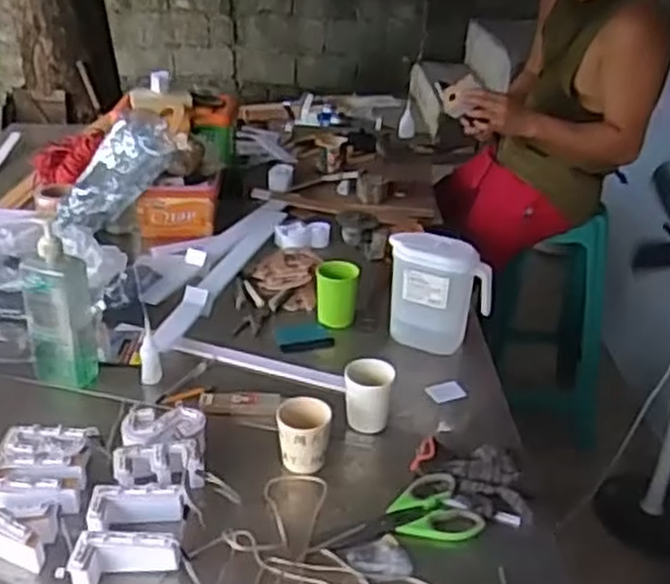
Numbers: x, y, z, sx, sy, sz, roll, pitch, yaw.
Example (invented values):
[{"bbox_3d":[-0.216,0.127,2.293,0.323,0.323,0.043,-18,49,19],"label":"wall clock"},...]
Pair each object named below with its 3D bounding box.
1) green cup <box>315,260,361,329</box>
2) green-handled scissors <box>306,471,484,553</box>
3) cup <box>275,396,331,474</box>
[{"bbox_3d":[0.005,0.002,1.440,0.077,0.093,0.083,2,30,-4],"label":"green cup"},{"bbox_3d":[0.085,0.291,0.997,0.214,0.017,0.100,-13,33,-27],"label":"green-handled scissors"},{"bbox_3d":[-0.044,0.202,1.094,0.072,0.083,0.073,3,30,-2],"label":"cup"}]

